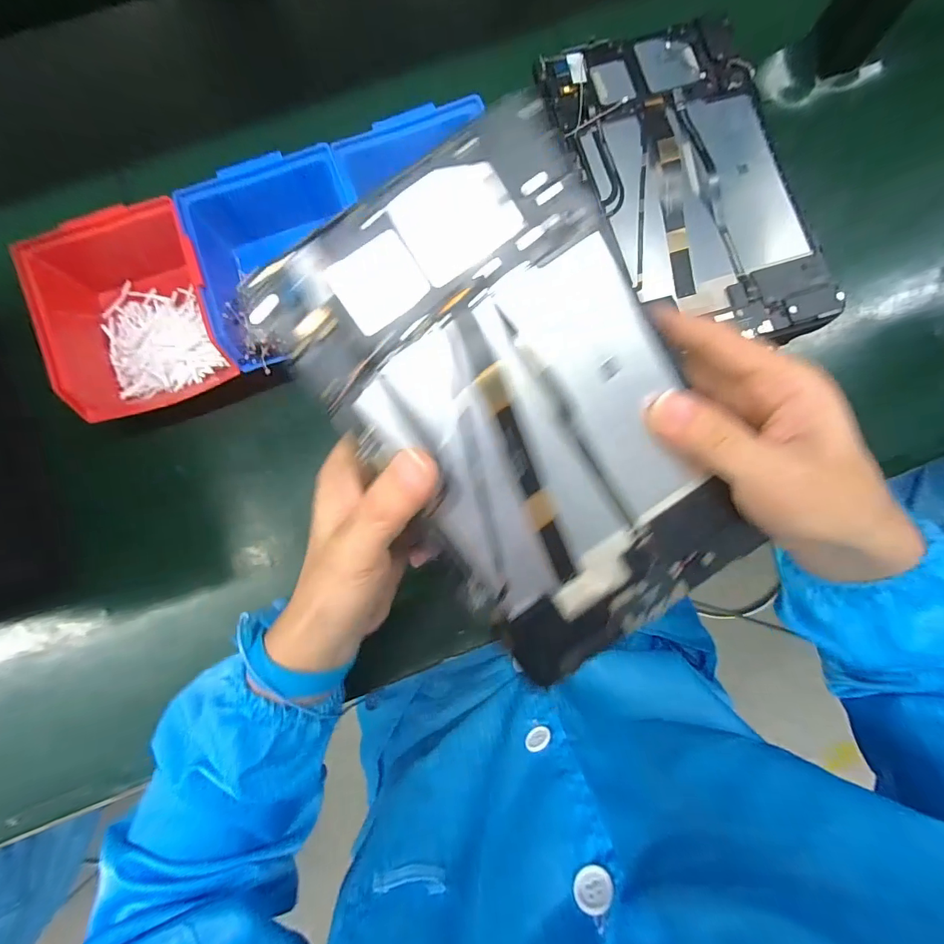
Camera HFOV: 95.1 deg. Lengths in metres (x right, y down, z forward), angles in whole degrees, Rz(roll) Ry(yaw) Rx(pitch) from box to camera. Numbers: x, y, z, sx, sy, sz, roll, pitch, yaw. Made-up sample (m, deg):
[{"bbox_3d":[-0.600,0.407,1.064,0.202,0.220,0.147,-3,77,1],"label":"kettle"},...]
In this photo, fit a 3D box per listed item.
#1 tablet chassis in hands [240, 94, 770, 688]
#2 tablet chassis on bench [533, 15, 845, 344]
[{"bbox_3d":[0.029,-0.027,0.202,0.148,0.010,0.234,-36,99,0],"label":"tablet chassis in hands"},{"bbox_3d":[0.153,-0.201,0.301,0.141,0.012,0.240,-20,82,-4],"label":"tablet chassis on bench"}]

